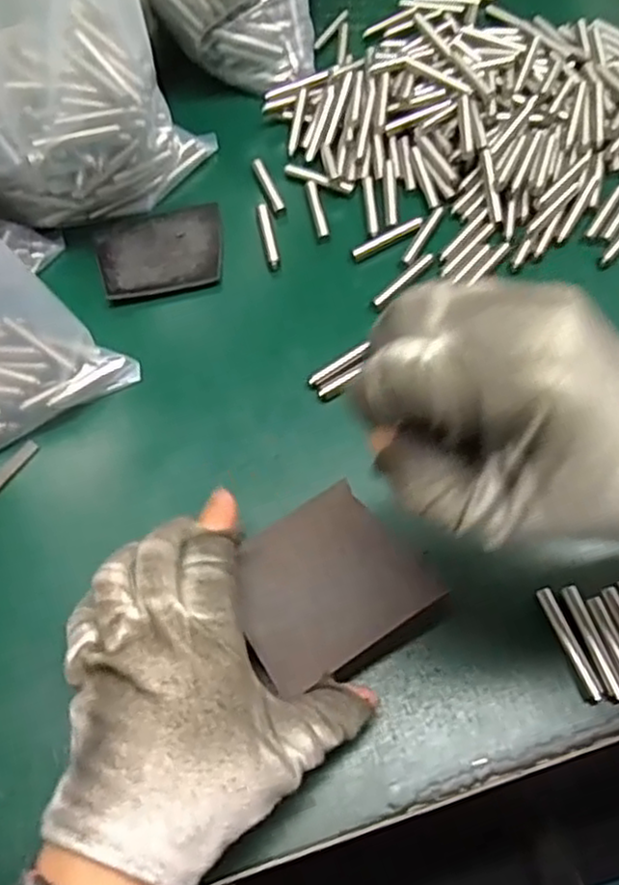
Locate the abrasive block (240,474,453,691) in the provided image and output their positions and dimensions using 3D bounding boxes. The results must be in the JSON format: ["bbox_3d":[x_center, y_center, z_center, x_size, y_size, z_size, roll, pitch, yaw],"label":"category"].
[{"bbox_3d":[0.008,0.064,0.308,0.076,0.021,0.071,-31,64,-16],"label":"abrasive block"}]

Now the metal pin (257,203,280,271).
[{"bbox_3d":[-0.025,-0.124,0.424,0.008,0.004,0.050,-12,64,-1],"label":"metal pin"}]

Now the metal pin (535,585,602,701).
[{"bbox_3d":[0.110,0.085,0.300,0.006,0.004,0.048,-19,64,-5],"label":"metal pin"}]

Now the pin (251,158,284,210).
[{"bbox_3d":[-0.026,-0.163,0.445,0.008,0.004,0.049,-20,63,-6],"label":"pin"}]

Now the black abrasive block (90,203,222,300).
[{"bbox_3d":[-0.090,-0.117,0.426,0.075,0.004,0.064,-11,64,-1],"label":"black abrasive block"}]

